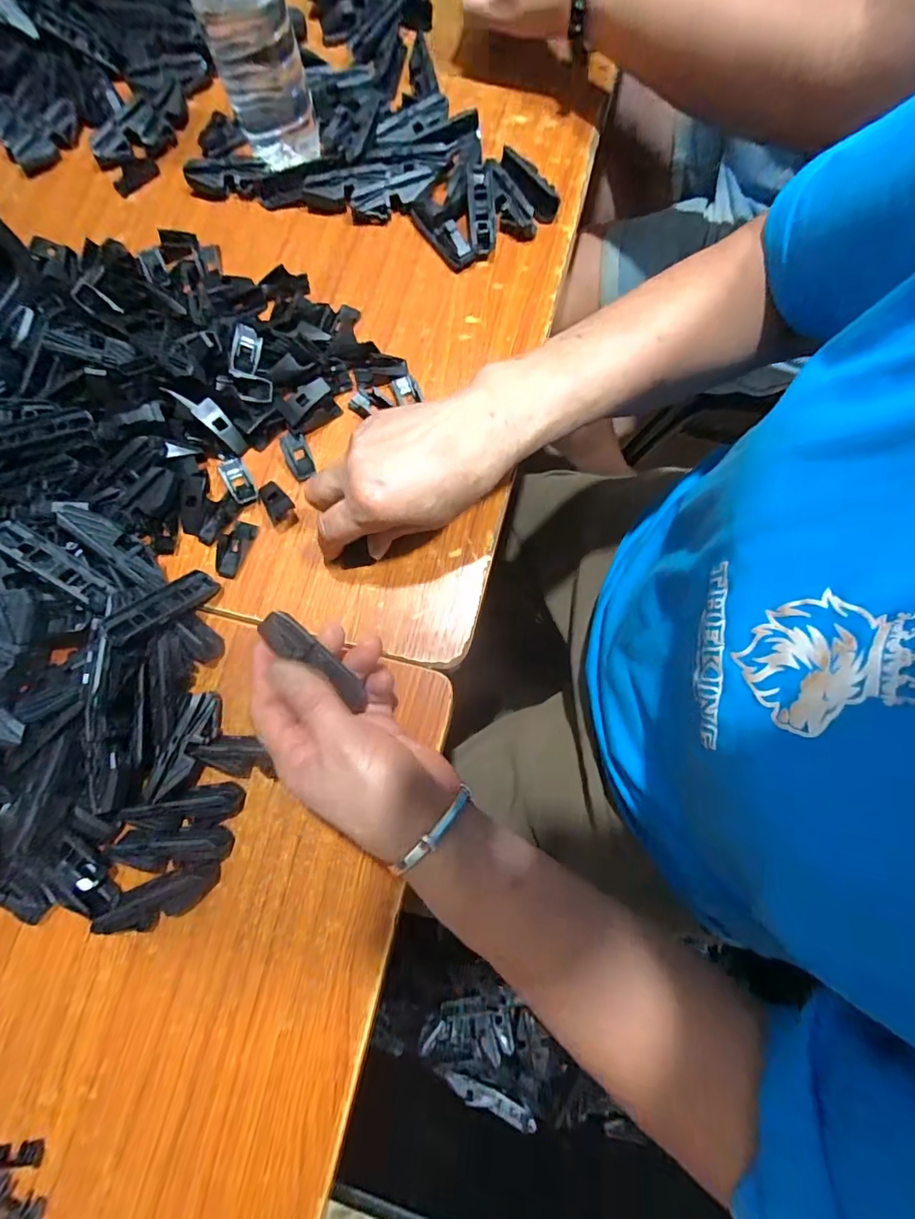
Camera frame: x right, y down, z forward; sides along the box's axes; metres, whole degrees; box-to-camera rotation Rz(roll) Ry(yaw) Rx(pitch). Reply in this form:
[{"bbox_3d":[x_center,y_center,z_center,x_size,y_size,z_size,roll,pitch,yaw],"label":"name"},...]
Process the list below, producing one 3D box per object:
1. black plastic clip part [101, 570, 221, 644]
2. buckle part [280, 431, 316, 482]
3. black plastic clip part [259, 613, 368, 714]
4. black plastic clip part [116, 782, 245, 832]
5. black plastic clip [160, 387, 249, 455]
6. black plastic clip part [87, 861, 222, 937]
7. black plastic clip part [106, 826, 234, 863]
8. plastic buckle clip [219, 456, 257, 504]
[{"bbox_3d":[-0.193,-0.003,0.319,0.024,0.009,0.074,42,48,7],"label":"black plastic clip part"},{"bbox_3d":[-0.120,-0.116,0.362,0.019,0.007,0.043,-22,78,-3],"label":"buckle part"},{"bbox_3d":[-0.085,0.031,0.288,0.074,0.014,0.018,44,81,-16],"label":"black plastic clip part"},{"bbox_3d":[-0.177,0.129,0.306,0.074,0.019,0.024,-11,77,-1],"label":"black plastic clip part"},{"bbox_3d":[-0.181,-0.143,0.353,0.063,0.011,0.017,40,80,-24],"label":"black plastic clip"},{"bbox_3d":[-0.184,0.180,0.297,0.073,0.019,0.026,-25,78,-4],"label":"black plastic clip part"},{"bbox_3d":[-0.181,0.149,0.302,0.071,0.019,0.019,-3,77,1],"label":"black plastic clip part"},{"bbox_3d":[-0.163,-0.096,0.354,0.017,0.006,0.040,-28,78,-5],"label":"plastic buckle clip"}]

